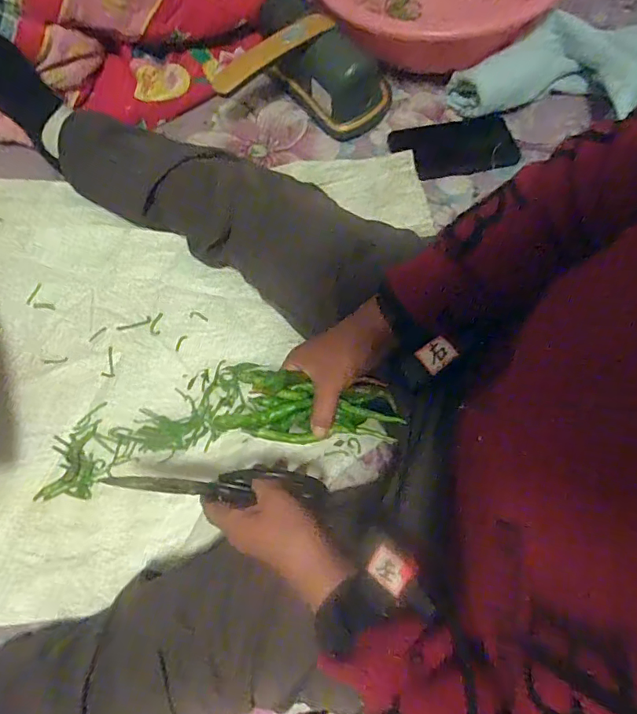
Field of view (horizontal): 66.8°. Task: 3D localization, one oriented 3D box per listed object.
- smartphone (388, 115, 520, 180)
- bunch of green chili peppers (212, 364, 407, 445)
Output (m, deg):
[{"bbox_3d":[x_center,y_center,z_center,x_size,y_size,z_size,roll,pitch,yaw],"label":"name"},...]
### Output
[{"bbox_3d":[0.181,-0.281,0.643,0.164,0.008,0.079,-13,74,-2],"label":"smartphone"},{"bbox_3d":[-0.007,0.042,0.416,0.145,0.032,0.059,4,72,1],"label":"bunch of green chili peppers"}]

